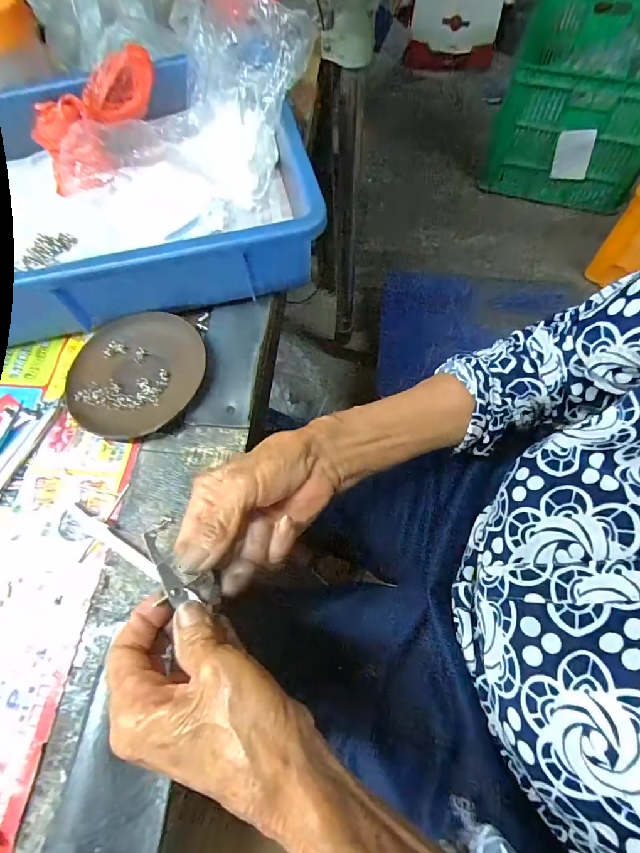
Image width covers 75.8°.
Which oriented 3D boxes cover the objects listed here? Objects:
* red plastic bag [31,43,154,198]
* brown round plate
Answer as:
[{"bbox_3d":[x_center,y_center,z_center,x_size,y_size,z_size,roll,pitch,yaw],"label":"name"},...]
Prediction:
[{"bbox_3d":[-0.232,-0.302,0.413,0.102,0.083,0.123,20,66,12],"label":"red plastic bag"},{"bbox_3d":[-0.155,-0.046,0.341,0.109,0.012,0.114,-1,63,2],"label":"brown round plate"}]

